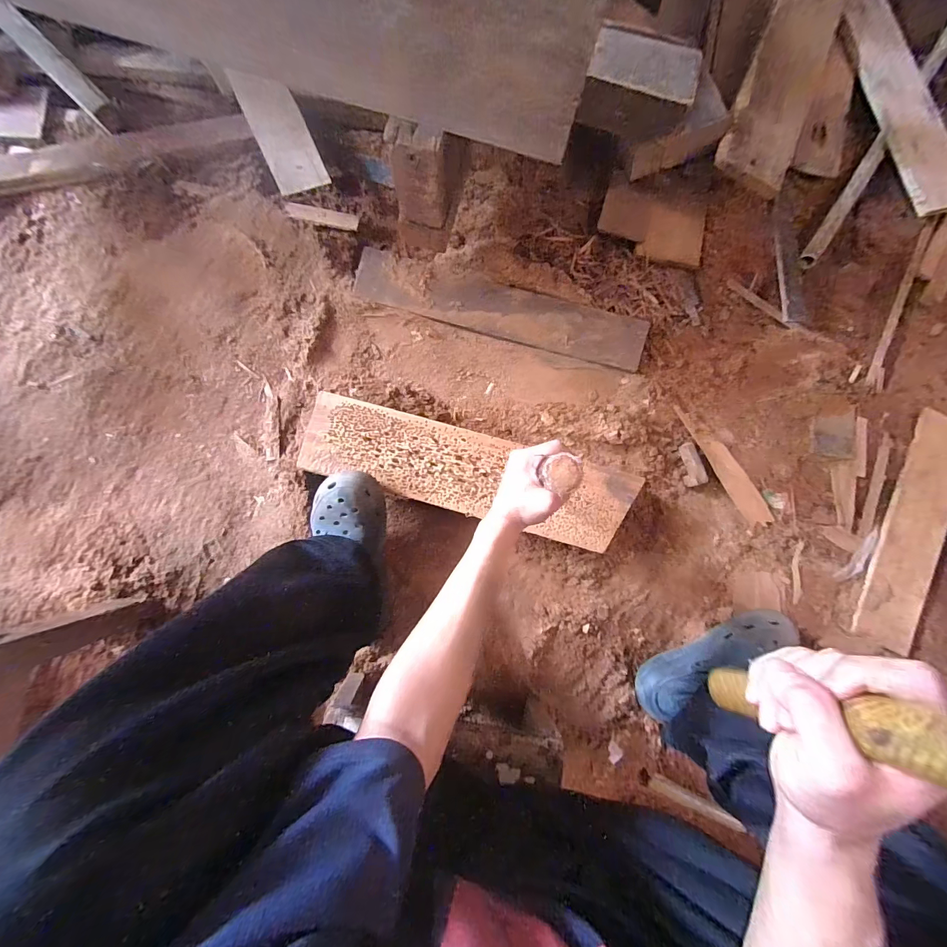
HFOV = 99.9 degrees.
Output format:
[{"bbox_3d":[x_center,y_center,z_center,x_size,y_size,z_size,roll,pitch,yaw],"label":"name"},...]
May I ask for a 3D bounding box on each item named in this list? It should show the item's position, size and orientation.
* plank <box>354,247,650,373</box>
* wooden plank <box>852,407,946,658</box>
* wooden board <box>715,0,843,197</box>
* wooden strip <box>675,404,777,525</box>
[{"bbox_3d":[0.047,-0.264,0.644,0.469,0.026,0.078,16,85,-1],"label":"plank"},{"bbox_3d":[0.747,0.094,0.661,0.117,0.014,0.403,24,85,-1],"label":"wooden plank"},{"bbox_3d":[0.503,-0.628,0.642,0.124,0.029,0.378,25,80,-5],"label":"wooden board"},{"bbox_3d":[0.425,-0.016,0.670,0.050,0.007,0.237,-31,88,-4],"label":"wooden strip"}]

